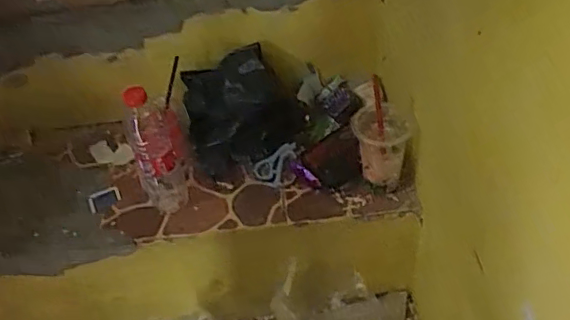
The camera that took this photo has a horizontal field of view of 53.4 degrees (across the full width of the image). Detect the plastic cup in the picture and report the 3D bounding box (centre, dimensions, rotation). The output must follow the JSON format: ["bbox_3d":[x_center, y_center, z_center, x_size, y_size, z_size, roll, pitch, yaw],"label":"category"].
[{"bbox_3d":[0.145,-0.040,0.854,0.086,0.149,0.078,1,46,8],"label":"plastic cup"}]

